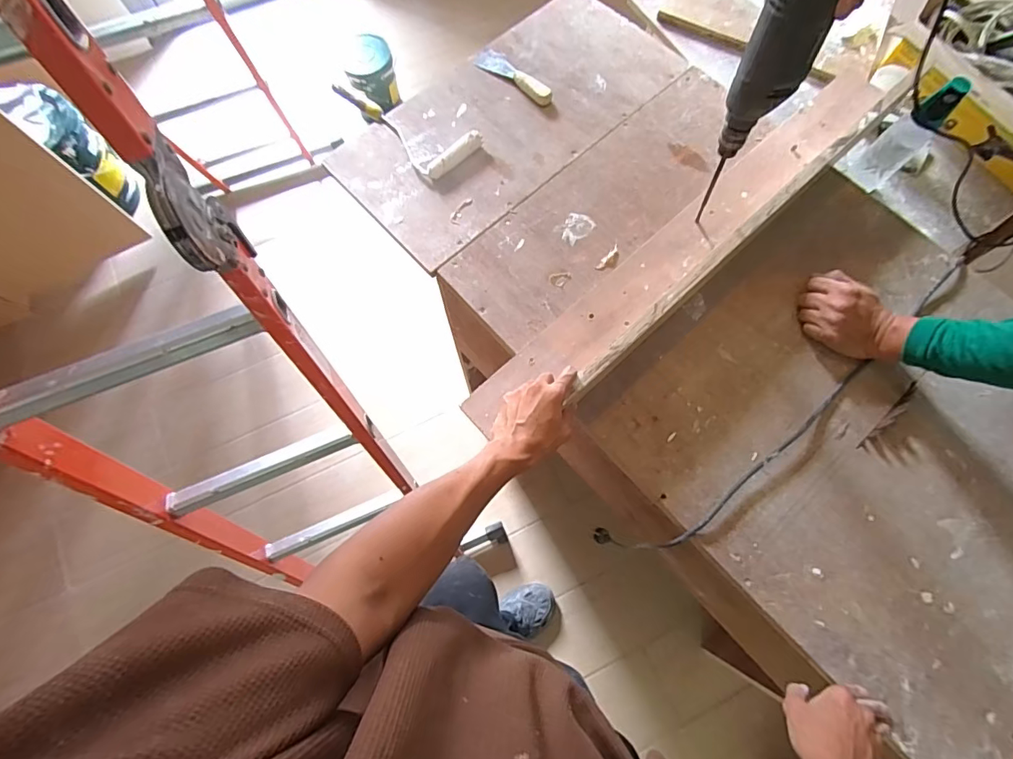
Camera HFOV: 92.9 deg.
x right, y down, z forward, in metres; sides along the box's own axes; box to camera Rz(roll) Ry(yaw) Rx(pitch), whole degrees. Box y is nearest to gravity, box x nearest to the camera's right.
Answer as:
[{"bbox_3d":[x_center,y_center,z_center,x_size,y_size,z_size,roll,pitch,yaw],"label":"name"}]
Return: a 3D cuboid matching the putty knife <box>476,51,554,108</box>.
[{"bbox_3d":[0.017,-0.535,0.845,0.167,0.017,0.048,38,76,11],"label":"putty knife"}]

